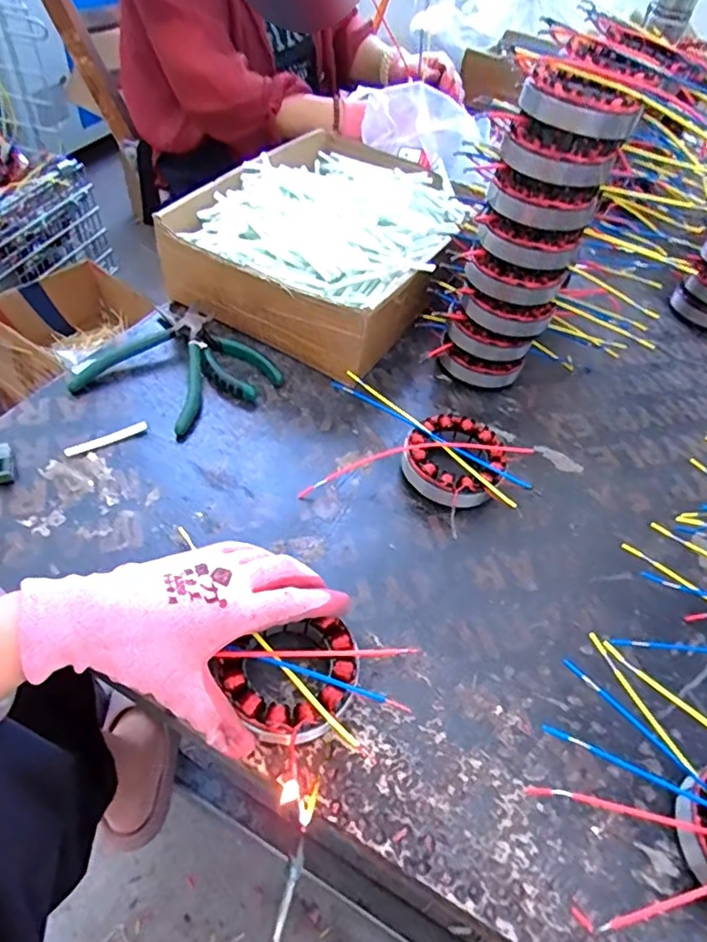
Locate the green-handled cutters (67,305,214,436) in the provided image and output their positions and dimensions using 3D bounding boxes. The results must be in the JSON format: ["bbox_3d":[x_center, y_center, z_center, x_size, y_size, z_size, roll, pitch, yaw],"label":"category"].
[{"bbox_3d":[-0.176,-0.105,0.540,0.113,0.020,0.133,20,51,9],"label":"green-handled cutters"}]

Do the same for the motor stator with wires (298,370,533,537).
[{"bbox_3d":[0.056,-0.014,0.501,0.176,0.030,0.137,19,51,8],"label":"motor stator with wires"}]

